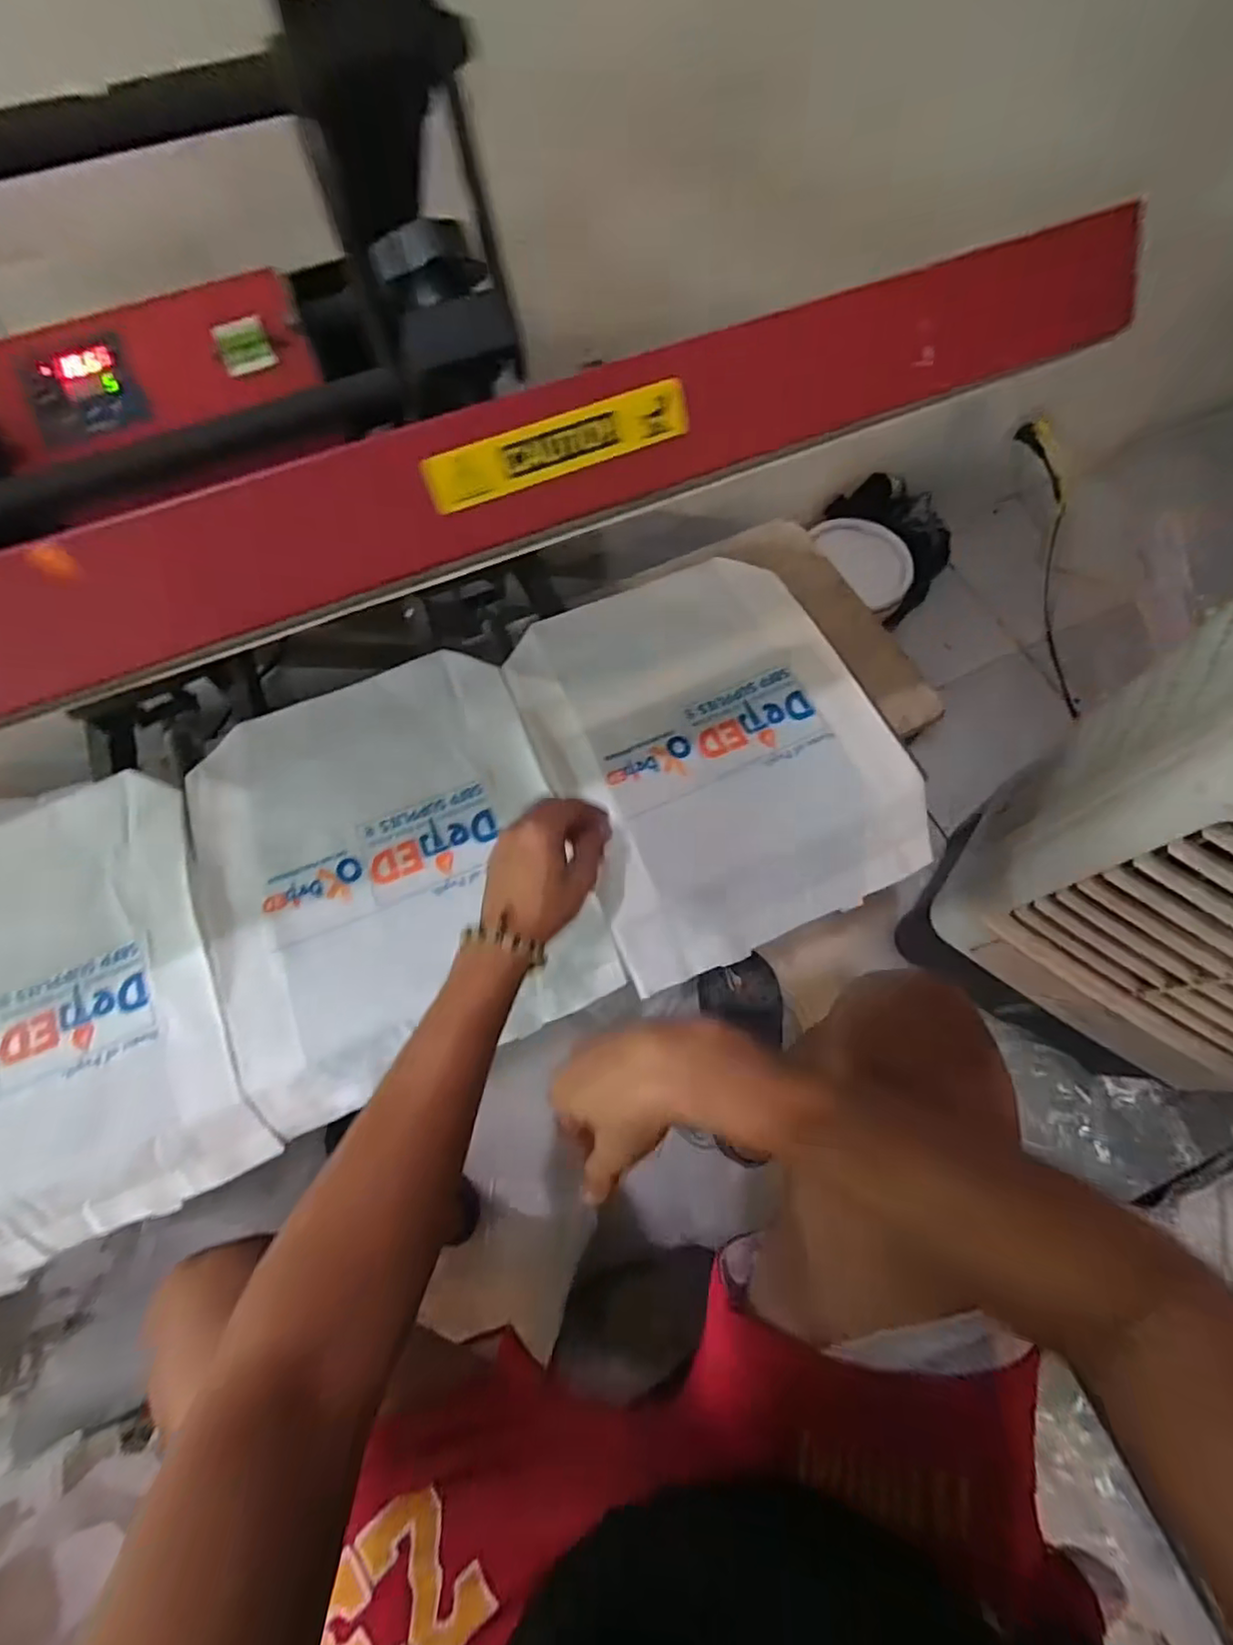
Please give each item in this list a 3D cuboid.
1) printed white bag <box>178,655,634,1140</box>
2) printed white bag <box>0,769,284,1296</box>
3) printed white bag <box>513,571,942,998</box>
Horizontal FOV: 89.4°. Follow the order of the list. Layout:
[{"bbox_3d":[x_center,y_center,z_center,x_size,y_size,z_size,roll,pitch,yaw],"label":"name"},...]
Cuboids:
[{"bbox_3d":[-0.218,0.030,0.604,0.326,0.048,0.398,-22,71,-7],"label":"printed white bag"},{"bbox_3d":[-0.523,0.166,0.551,0.333,0.057,0.401,-24,71,-8],"label":"printed white bag"},{"bbox_3d":[0.094,-0.078,0.628,0.318,0.065,0.389,-22,71,-8],"label":"printed white bag"}]

